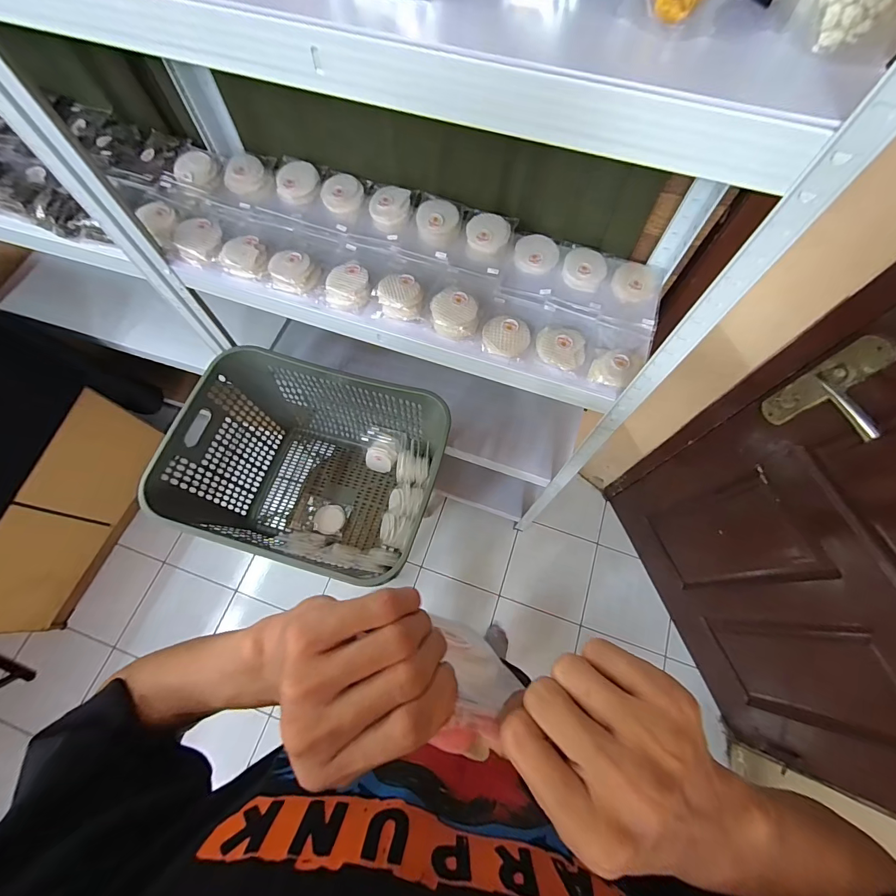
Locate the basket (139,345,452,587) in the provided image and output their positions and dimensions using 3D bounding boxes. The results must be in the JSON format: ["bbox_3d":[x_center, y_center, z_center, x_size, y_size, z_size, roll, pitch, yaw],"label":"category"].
[{"bbox_3d":[-0.301,0.045,1.006,0.561,0.354,0.441,14,70,5],"label":"basket"}]

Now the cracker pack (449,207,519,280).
[{"bbox_3d":[0.064,-0.377,0.740,0.097,0.032,0.124,18,70,7],"label":"cracker pack"}]

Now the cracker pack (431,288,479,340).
[{"bbox_3d":[0.011,-0.230,0.687,0.076,0.031,0.091,2,69,1],"label":"cracker pack"}]

